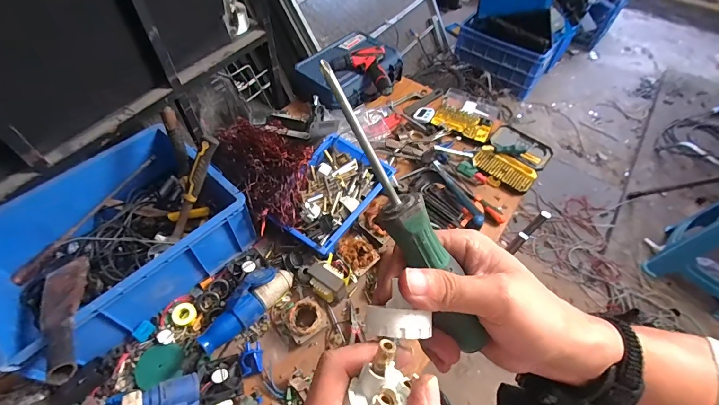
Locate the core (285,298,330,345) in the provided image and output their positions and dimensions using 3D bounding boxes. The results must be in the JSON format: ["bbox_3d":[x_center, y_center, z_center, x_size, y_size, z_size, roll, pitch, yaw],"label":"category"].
[{"bbox_3d":[-0.117,0.259,0.790,0.083,0.049,0.077,-24,58,-18],"label":"core"}]

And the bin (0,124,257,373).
[{"bbox_3d":[-0.544,0.068,0.806,0.393,0.166,0.475,37,61,22],"label":"bin"}]

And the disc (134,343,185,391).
[{"bbox_3d":[-0.407,0.330,0.733,0.088,0.014,0.078,-12,56,-19],"label":"disc"}]

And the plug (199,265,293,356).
[{"bbox_3d":[-0.244,0.221,0.780,0.073,0.062,0.223,31,58,19],"label":"plug"}]

